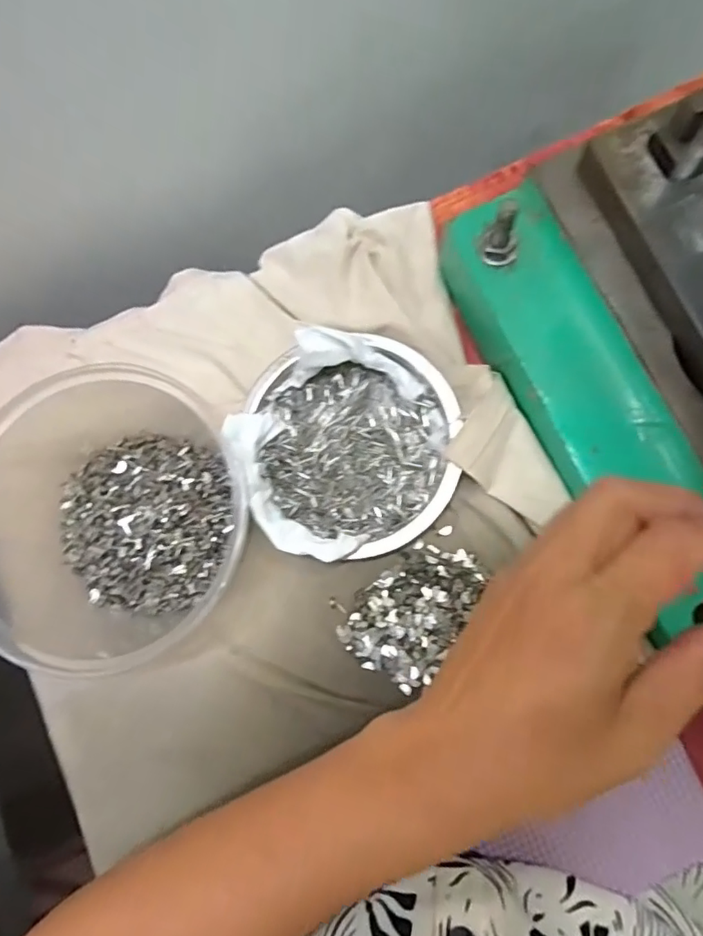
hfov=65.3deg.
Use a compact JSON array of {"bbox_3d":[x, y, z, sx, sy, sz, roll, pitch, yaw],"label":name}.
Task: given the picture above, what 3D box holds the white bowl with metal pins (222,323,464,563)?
[{"bbox_3d":[-0.002,-0.014,0.298,0.116,0.029,0.118,-1,79,4],"label":"white bowl with metal pins"}]

